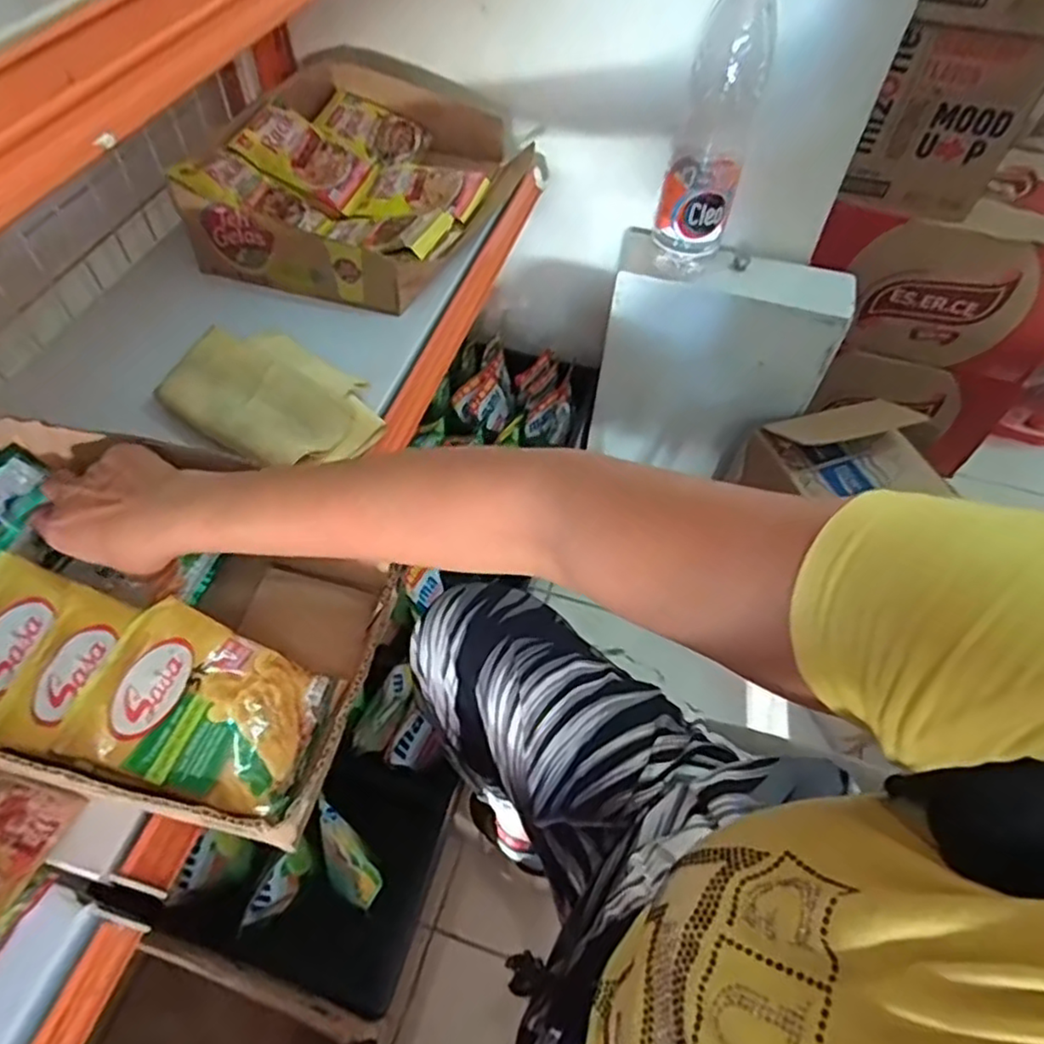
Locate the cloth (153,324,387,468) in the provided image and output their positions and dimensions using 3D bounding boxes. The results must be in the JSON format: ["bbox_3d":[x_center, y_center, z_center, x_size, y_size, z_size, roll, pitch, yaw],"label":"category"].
[{"bbox_3d":[-0.220,-0.109,0.585,0.189,0.029,0.113,32,59,19],"label":"cloth"}]

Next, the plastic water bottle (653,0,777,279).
[{"bbox_3d":[0.221,-0.444,0.782,0.084,0.331,0.090,15,55,9],"label":"plastic water bottle"}]

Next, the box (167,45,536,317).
[{"bbox_3d":[-0.177,-0.405,0.780,0.279,0.086,0.368,16,56,9],"label":"box"}]

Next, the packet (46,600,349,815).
[{"bbox_3d":[-0.185,0.108,0.401,0.127,0.014,0.095,22,53,-7],"label":"packet"}]

